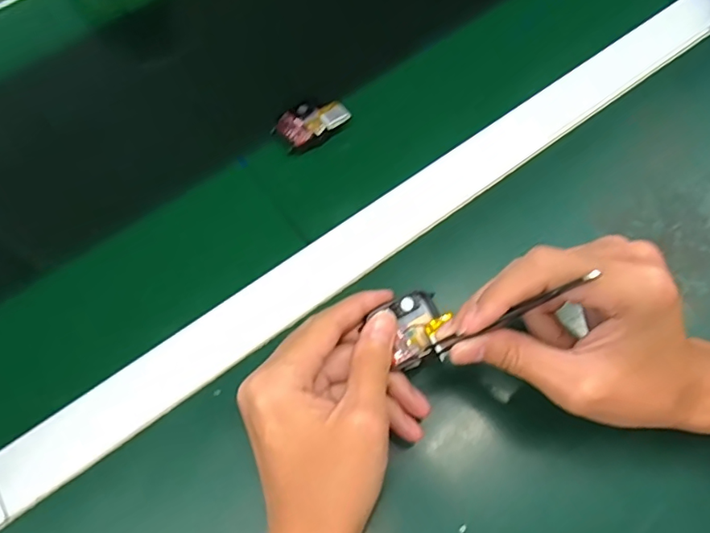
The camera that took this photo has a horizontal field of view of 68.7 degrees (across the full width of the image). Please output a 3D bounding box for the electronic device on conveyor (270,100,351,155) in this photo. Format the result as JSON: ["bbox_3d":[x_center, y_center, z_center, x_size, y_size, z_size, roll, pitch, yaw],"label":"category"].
[{"bbox_3d":[-0.035,-0.113,0.403,0.052,0.015,0.038,-33,67,-11],"label":"electronic device on conveyor"}]

